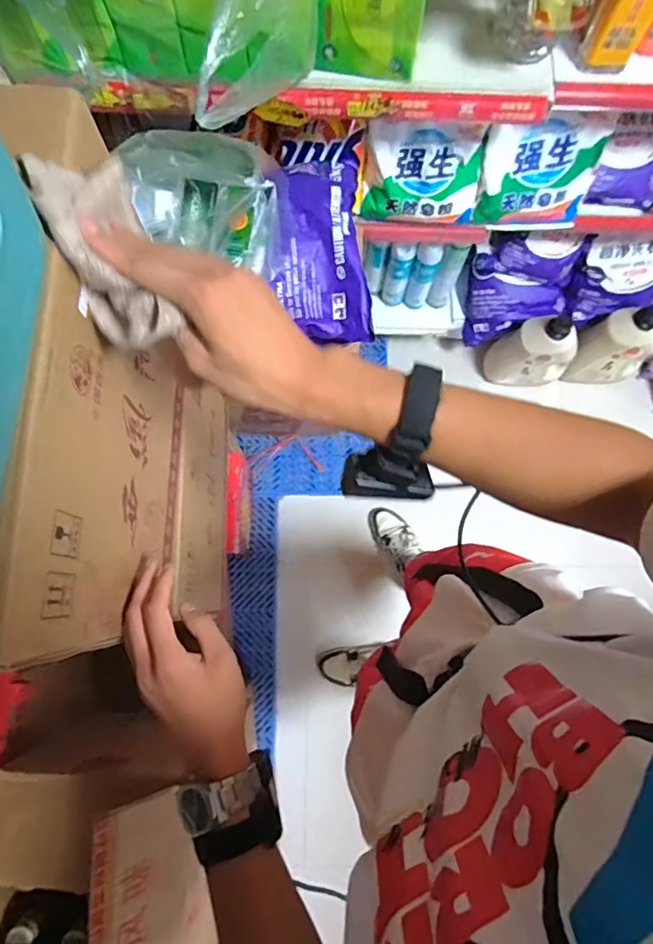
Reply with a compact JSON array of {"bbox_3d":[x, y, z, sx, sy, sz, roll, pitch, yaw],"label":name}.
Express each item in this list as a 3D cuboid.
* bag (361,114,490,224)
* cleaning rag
[{"bbox_3d":[0.198,-0.610,1.084,0.243,0.222,0.091,5,79,1],"label":"bag"},{"bbox_3d":[-0.142,-0.141,0.348,0.054,0.060,0.118,-20,103,-4],"label":"cleaning rag"}]

